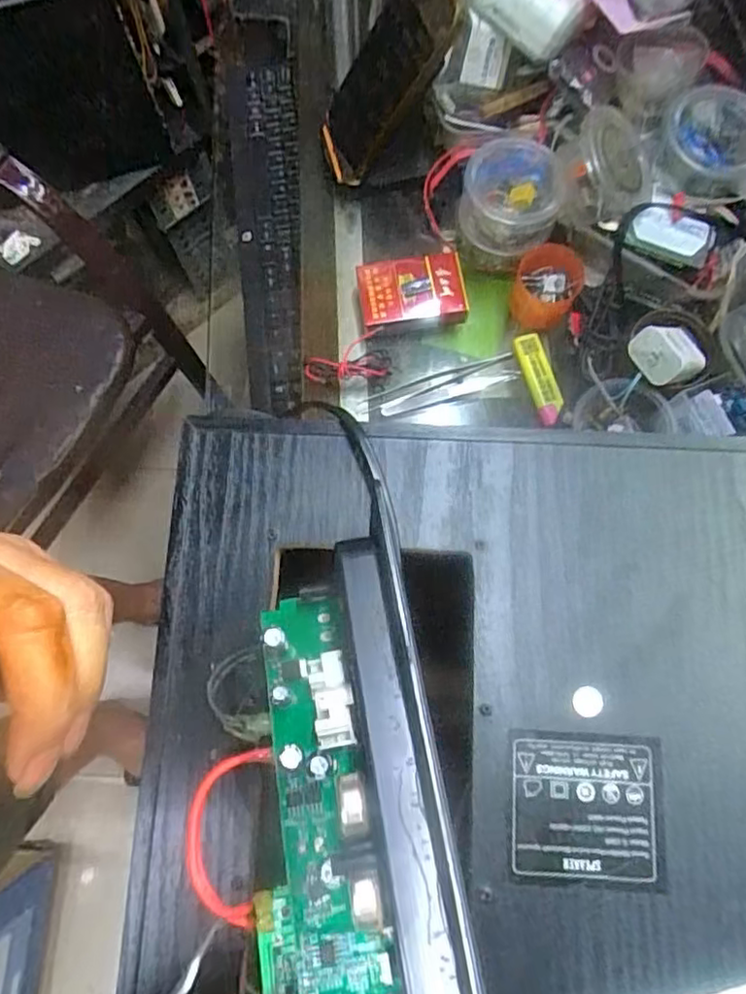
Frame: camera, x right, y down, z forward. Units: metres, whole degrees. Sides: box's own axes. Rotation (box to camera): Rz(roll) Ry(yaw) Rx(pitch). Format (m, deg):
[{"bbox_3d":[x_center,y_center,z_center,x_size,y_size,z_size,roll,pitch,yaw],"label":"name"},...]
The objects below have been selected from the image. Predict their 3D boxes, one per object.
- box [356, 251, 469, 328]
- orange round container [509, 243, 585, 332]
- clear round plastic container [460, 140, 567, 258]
[{"bbox_3d":[0.032,-0.168,0.514,0.085,0.024,0.055,-11,85,5],"label":"box"},{"bbox_3d":[0.141,-0.171,0.512,0.049,0.044,0.052,0,76,0],"label":"orange round container"},{"bbox_3d":[0.108,-0.236,0.496,0.064,0.058,0.069,0,76,0],"label":"clear round plastic container"}]

